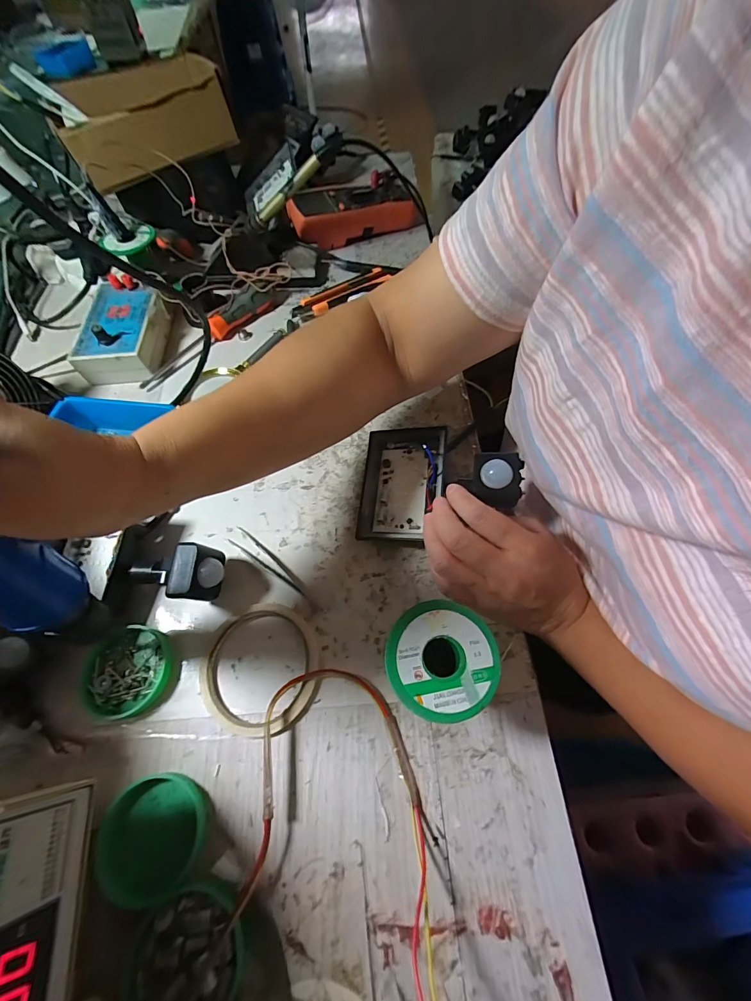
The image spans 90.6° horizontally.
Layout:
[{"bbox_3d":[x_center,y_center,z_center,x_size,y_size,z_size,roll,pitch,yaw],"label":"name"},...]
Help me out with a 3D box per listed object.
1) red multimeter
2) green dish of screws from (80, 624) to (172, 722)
[{"bbox_3d":[-0.032,-0.434,0.556,0.200,0.062,0.078,-25,64,-11],"label":"red multimeter"},{"bbox_3d":[-0.193,0.132,0.288,0.066,0.012,0.064,-8,62,-3],"label":"green dish of screws"}]

